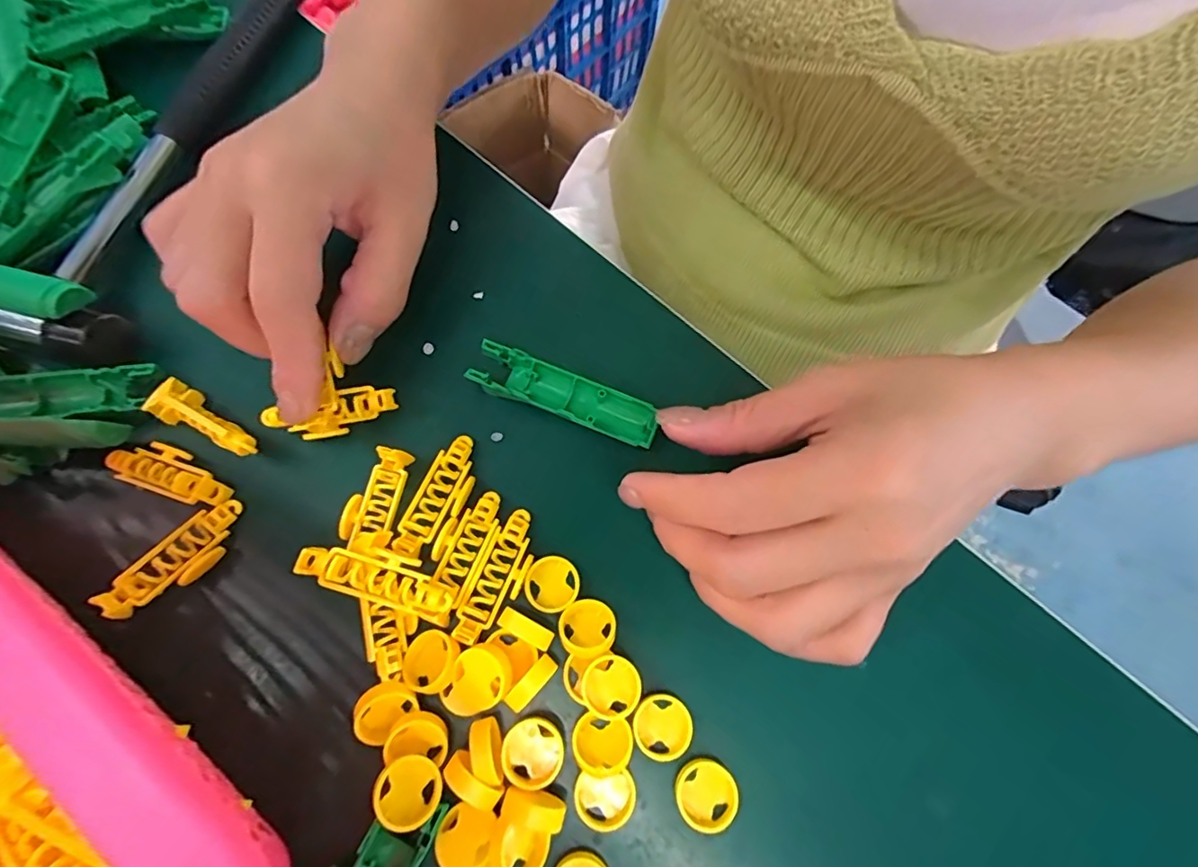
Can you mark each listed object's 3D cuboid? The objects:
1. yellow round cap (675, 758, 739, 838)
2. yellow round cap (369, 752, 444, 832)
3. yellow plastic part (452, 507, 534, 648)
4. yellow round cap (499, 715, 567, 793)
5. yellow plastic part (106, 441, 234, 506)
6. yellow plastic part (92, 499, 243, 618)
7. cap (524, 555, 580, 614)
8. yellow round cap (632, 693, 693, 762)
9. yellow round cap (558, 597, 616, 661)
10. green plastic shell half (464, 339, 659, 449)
[{"bbox_3d":[0.034,0.116,0.176,0.019,0.006,0.019,0,70,-1],"label":"yellow round cap"},{"bbox_3d":[-0.059,0.110,0.167,0.019,0.004,0.019,16,46,-18],"label":"yellow round cap"},{"bbox_3d":[-0.035,0.050,0.194,0.017,0.006,0.048,20,71,7],"label":"yellow plastic part"},{"bbox_3d":[-0.021,0.102,0.174,0.019,0.006,0.020,0,70,-1],"label":"yellow round cap"},{"bbox_3d":[-0.160,0.014,0.204,0.047,0.007,0.017,18,71,6],"label":"yellow plastic part"},{"bbox_3d":[-0.148,0.043,0.191,0.017,0.013,0.047,34,73,11],"label":"yellow plastic part"},{"bbox_3d":[-0.017,0.054,0.197,0.018,0.005,0.019,0,70,-1],"label":"cap"},{"bbox_3d":[0.021,0.098,0.183,0.018,0.006,0.019,0,70,-1],"label":"yellow round cap"},{"bbox_3d":[-0.004,0.067,0.188,0.019,0.005,0.019,0,70,-1],"label":"yellow round cap"},{"bbox_3d":[-0.014,-0.015,0.219,0.075,0.009,0.019,22,71,5],"label":"green plastic shell half"}]

